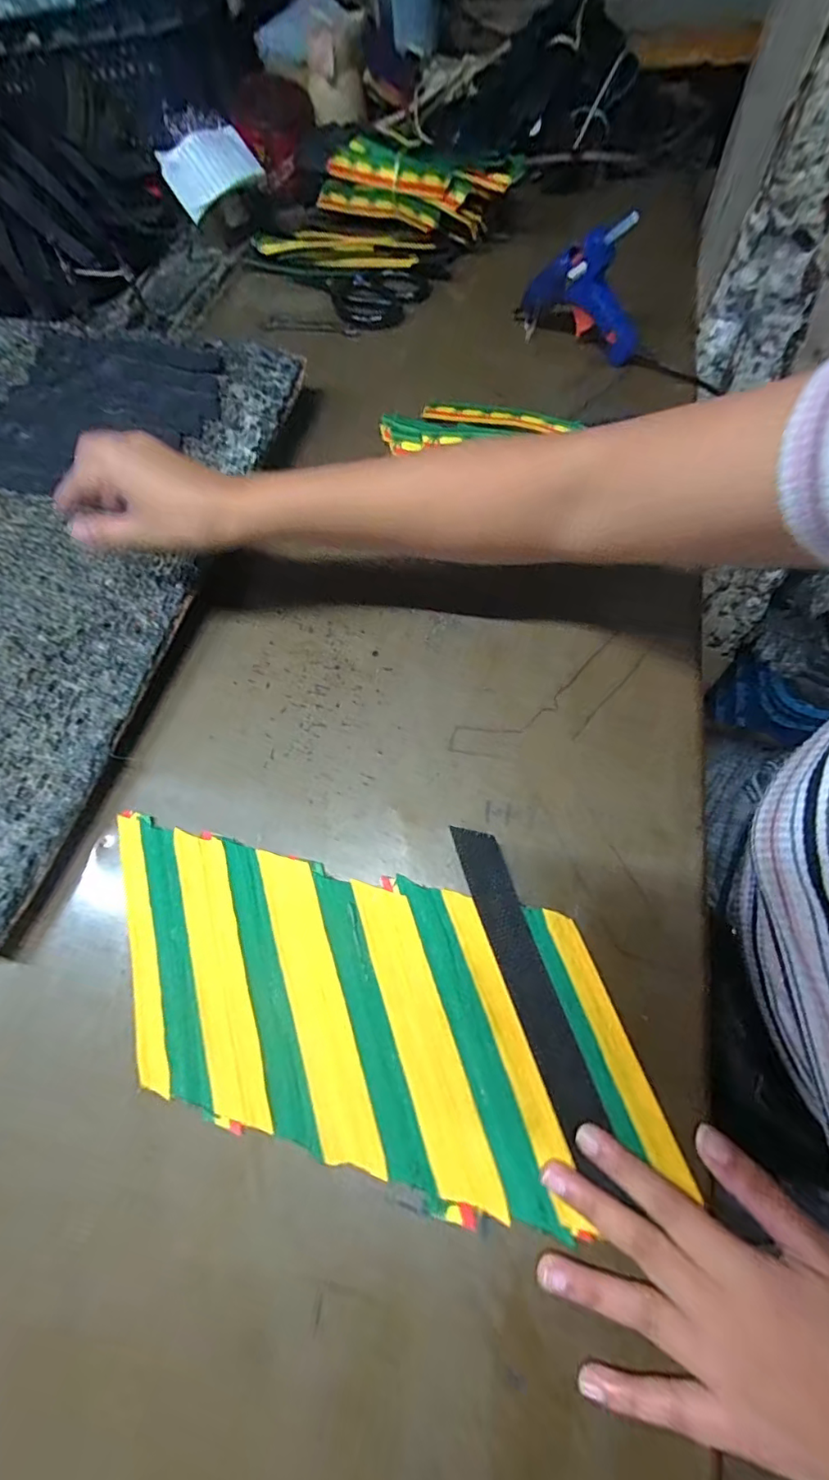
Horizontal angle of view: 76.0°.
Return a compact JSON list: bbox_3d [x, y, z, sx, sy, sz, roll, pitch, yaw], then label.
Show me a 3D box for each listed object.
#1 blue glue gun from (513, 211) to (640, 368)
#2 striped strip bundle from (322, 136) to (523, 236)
[{"bbox_3d":[0.160,-0.433,0.511,0.135,0.119,0.024,36,73,19],"label":"blue glue gun"},{"bbox_3d":[0.000,-0.668,0.640,0.248,0.069,0.024,24,42,14],"label":"striped strip bundle"}]

